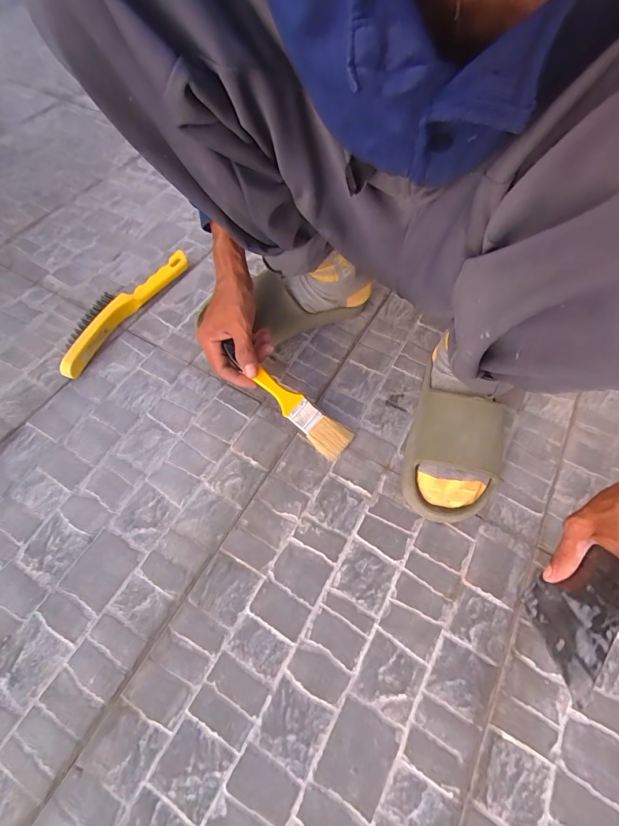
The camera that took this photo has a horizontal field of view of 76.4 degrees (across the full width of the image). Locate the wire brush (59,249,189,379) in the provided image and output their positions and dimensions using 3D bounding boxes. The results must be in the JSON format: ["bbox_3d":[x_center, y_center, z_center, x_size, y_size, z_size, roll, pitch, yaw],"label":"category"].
[{"bbox_3d":[-0.278,-0.161,0.580,0.056,0.036,0.263,24,62,13],"label":"wire brush"}]

